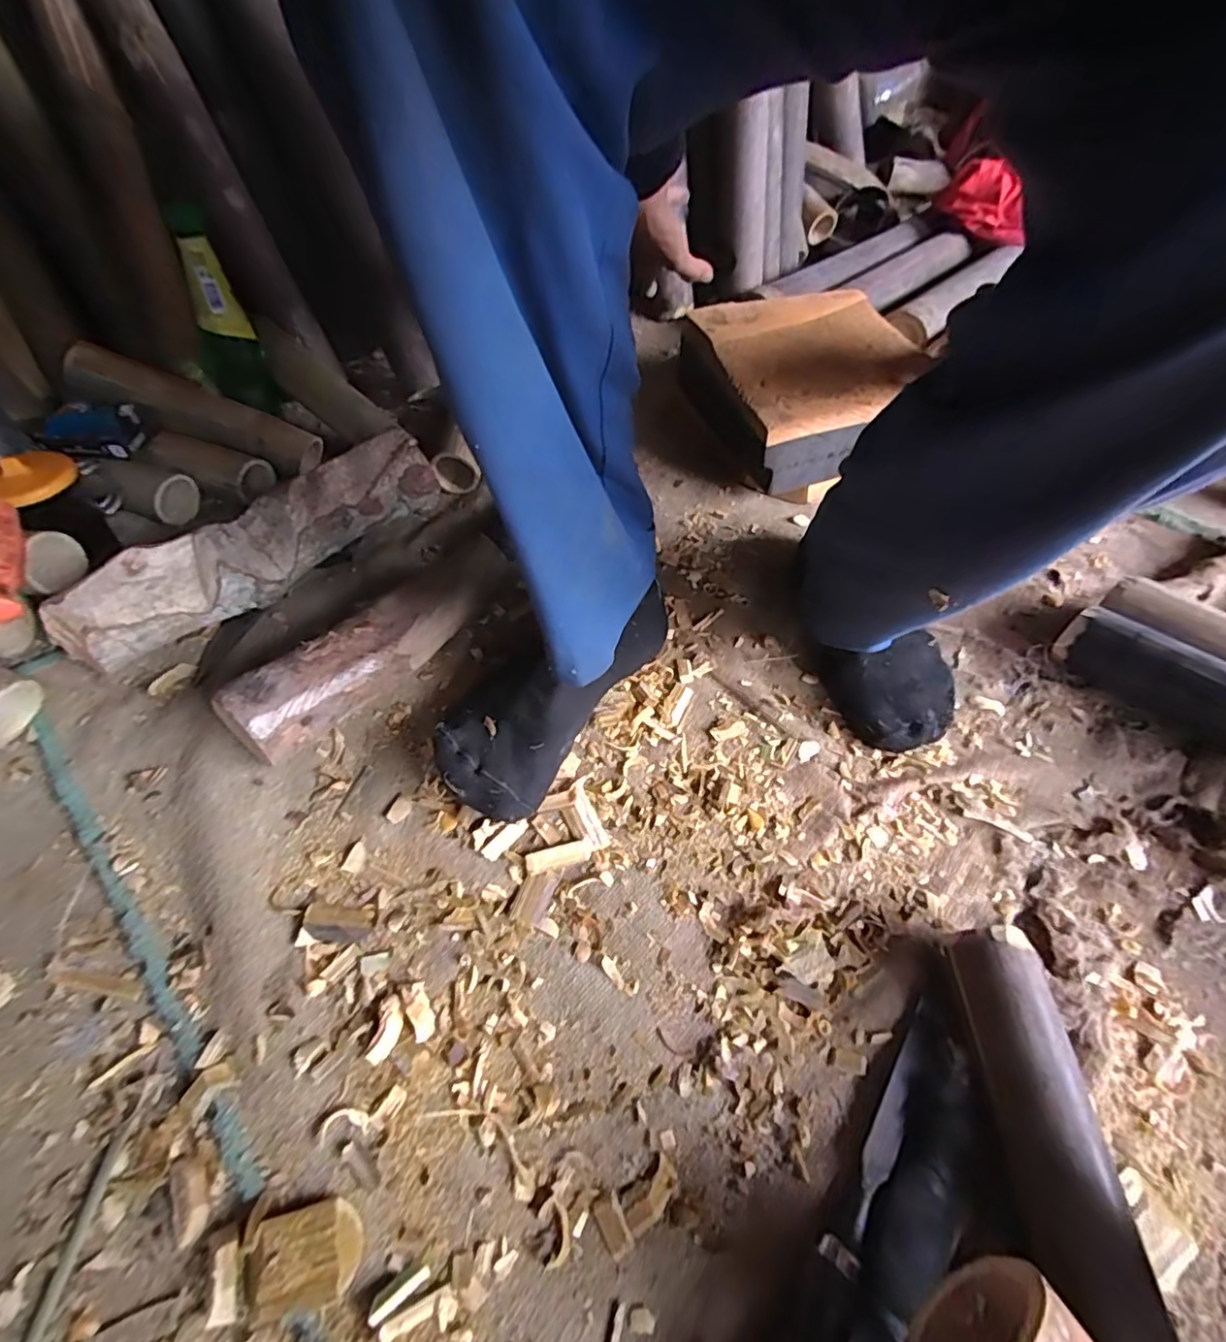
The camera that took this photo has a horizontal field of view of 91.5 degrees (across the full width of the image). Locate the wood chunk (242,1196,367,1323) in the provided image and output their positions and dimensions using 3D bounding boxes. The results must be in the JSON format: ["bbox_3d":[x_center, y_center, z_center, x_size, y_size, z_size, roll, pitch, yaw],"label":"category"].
[{"bbox_3d":[-0.157,0.298,0.304,0.055,0.010,0.039,-12,55,-9],"label":"wood chunk"}]

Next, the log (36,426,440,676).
[{"bbox_3d":[-0.312,-0.109,0.542,0.075,0.080,0.322,36,60,22],"label":"log"}]

